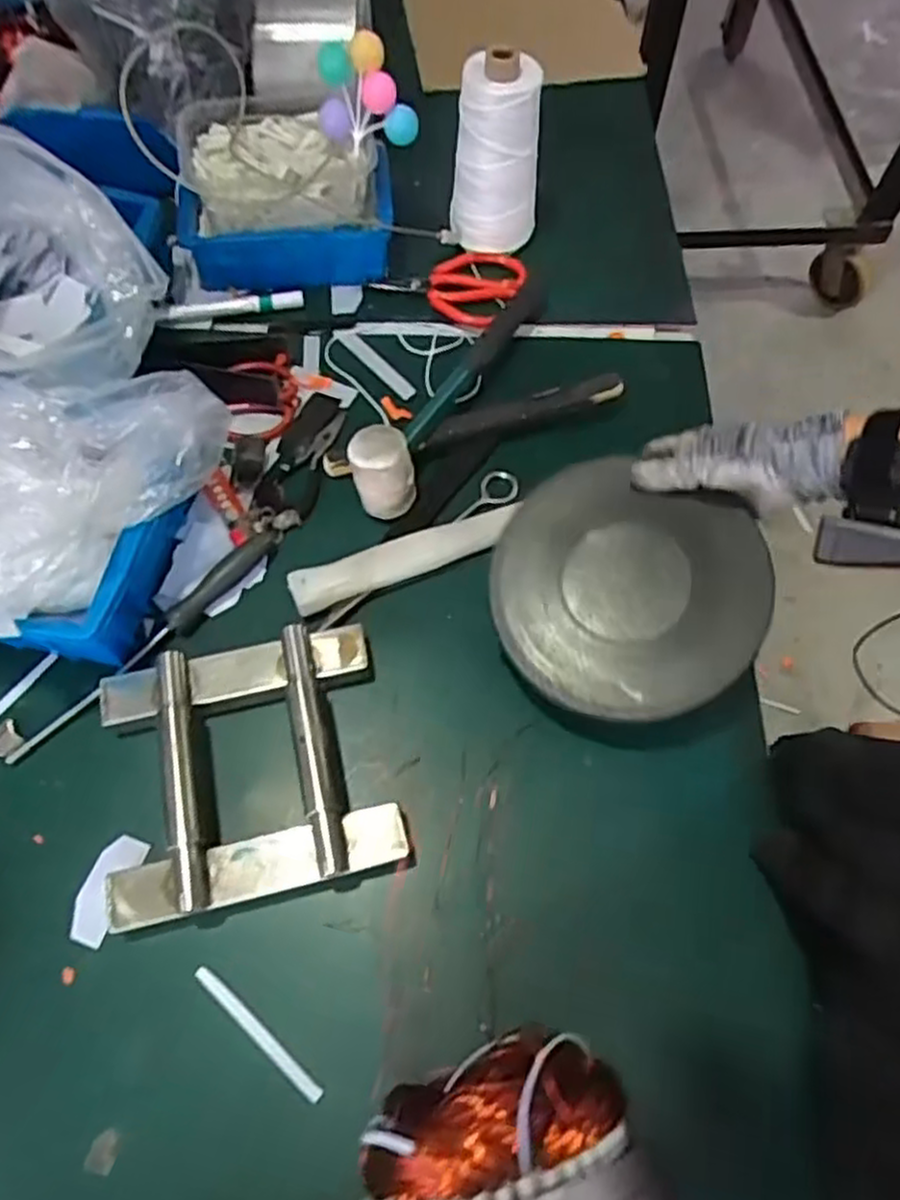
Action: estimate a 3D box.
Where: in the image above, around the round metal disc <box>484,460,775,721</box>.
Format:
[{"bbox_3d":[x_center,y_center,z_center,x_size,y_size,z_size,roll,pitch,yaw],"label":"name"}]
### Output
[{"bbox_3d":[0.123,-0.008,0.544,0.190,0.013,0.179,-4,72,13],"label":"round metal disc"}]

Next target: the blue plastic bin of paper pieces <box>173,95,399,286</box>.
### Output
[{"bbox_3d":[-0.157,-0.385,0.720,0.196,0.115,0.120,-7,66,-5],"label":"blue plastic bin of paper pieces"}]

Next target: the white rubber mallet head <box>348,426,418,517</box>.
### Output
[{"bbox_3d":[-0.054,-0.103,0.618,0.050,0.066,0.048,-5,66,-4],"label":"white rubber mallet head"}]

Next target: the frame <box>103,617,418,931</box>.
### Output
[{"bbox_3d":[-0.142,0.116,0.531,0.190,0.043,0.170,-12,65,-6],"label":"frame"}]

